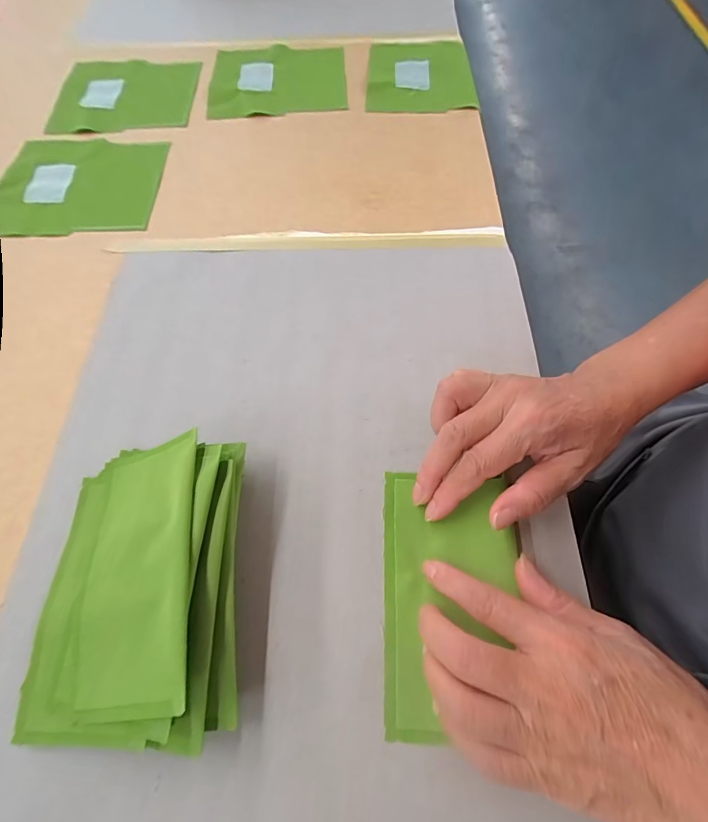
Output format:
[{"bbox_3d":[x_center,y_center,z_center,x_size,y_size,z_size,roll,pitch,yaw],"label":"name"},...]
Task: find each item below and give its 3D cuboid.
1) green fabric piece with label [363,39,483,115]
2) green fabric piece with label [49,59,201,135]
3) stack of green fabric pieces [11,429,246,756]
[{"bbox_3d":[0.082,-0.414,0.519,0.128,0.012,0.141,3,68,1],"label":"green fabric piece with label"},{"bbox_3d":[-0.269,-0.383,0.506,0.160,0.010,0.145,0,64,1],"label":"green fabric piece with label"},{"bbox_3d":[-0.131,0.099,0.250,0.122,0.044,0.163,-2,64,0],"label":"stack of green fabric pieces"}]

